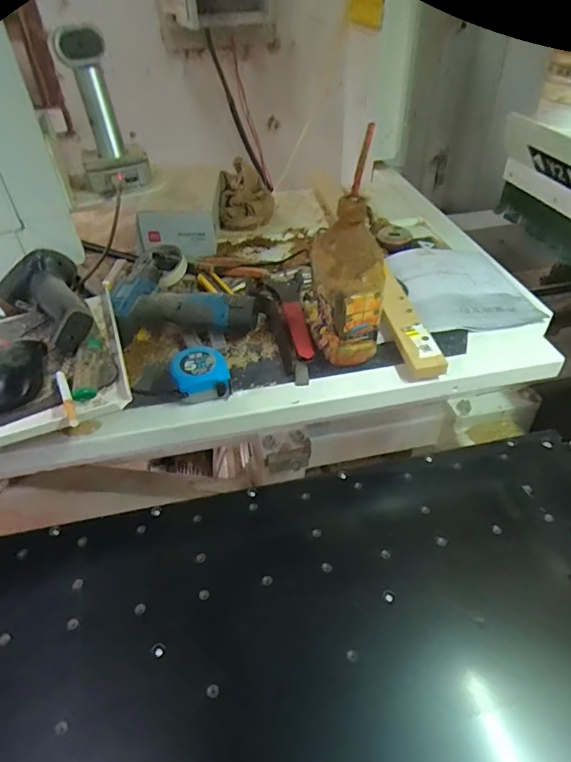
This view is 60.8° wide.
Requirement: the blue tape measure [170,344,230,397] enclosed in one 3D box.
[{"bbox_3d":[-0.101,-0.007,0.585,0.066,0.047,0.061,-10,42,-8],"label":"blue tape measure"}]

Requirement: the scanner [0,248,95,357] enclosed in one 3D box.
[{"bbox_3d":[-0.265,-0.086,0.531,0.093,0.053,0.160,-23,46,-19],"label":"scanner"}]

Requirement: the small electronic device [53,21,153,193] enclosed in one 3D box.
[{"bbox_3d":[-0.221,-0.319,0.582,0.075,0.180,0.052,-21,21,-17],"label":"small electronic device"}]

